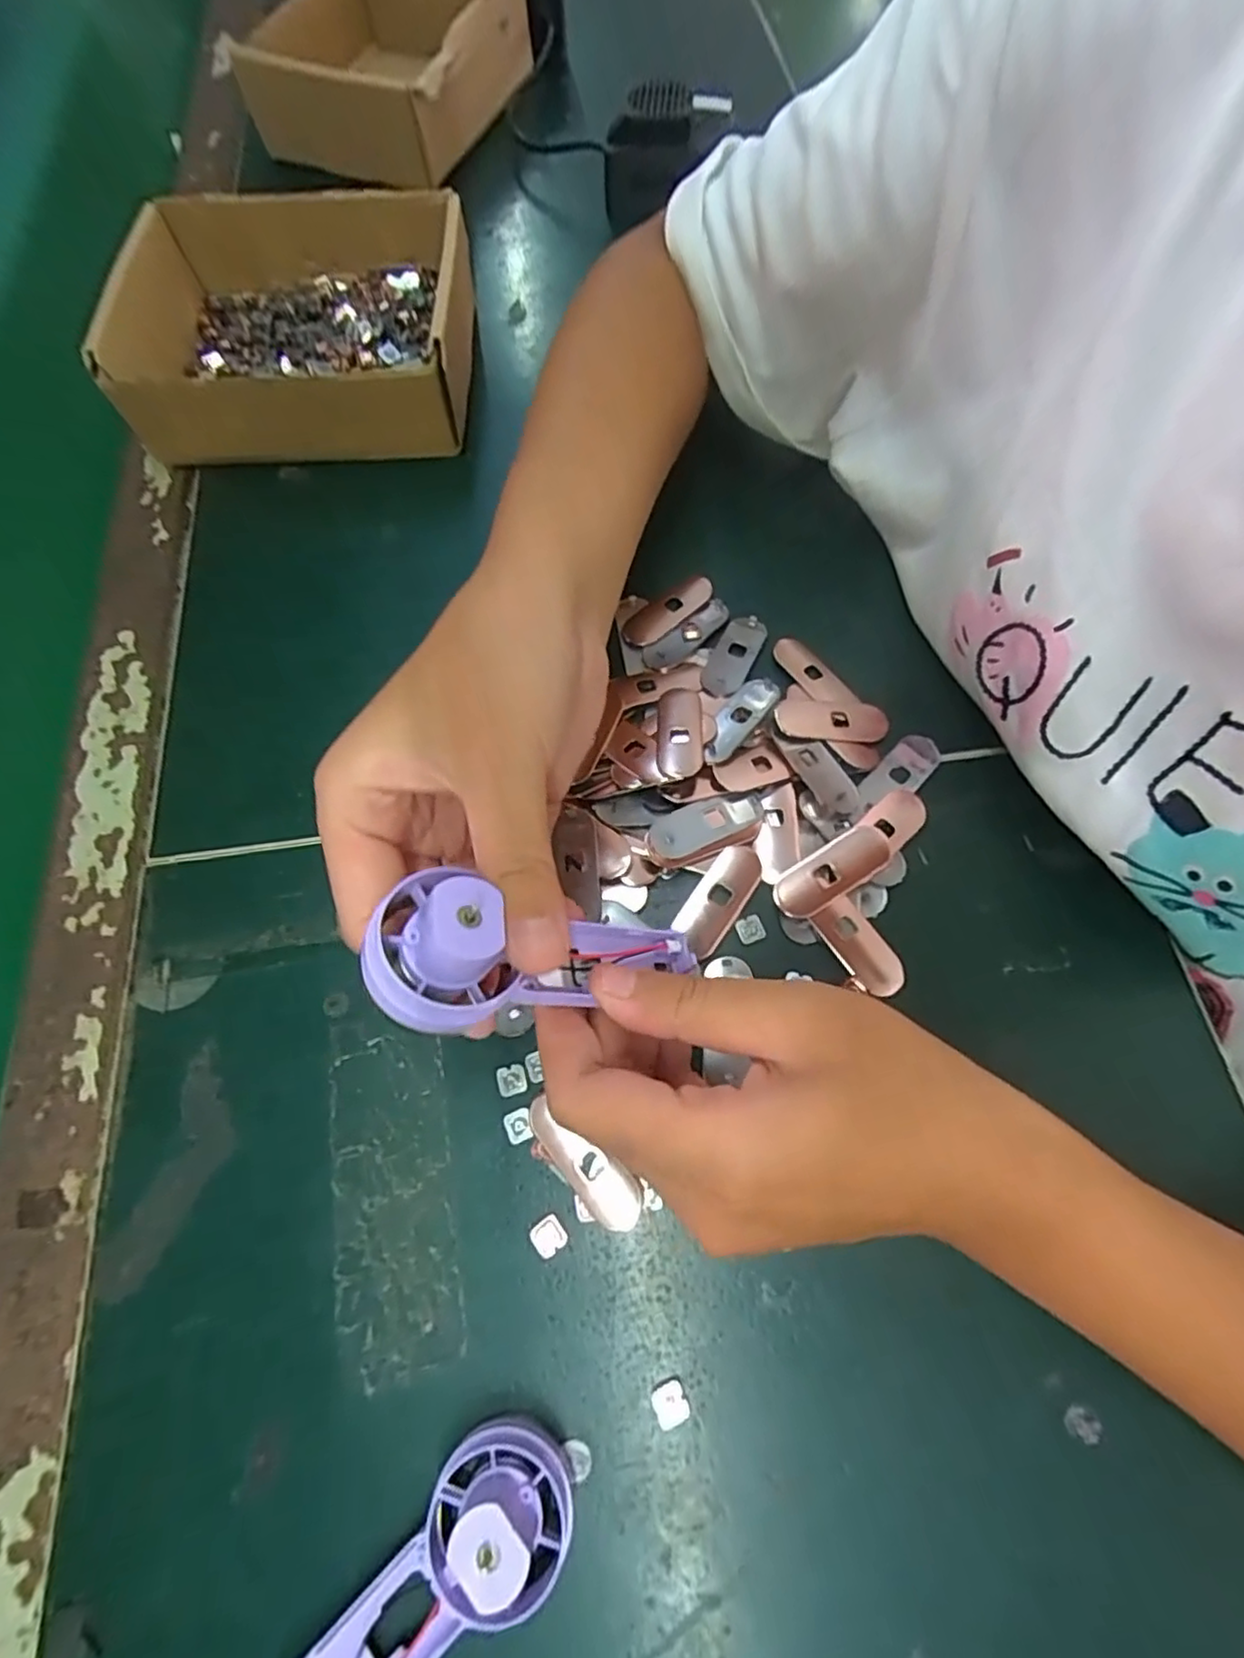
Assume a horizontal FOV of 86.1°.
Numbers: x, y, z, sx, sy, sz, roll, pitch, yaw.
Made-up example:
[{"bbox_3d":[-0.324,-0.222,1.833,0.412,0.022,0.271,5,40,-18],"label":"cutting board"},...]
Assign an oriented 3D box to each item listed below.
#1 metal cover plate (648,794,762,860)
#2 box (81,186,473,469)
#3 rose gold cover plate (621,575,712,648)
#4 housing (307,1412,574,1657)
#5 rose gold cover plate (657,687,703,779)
[{"bbox_3d":[0.034,-0.002,0.266,0.048,0.008,0.019,-19,70,-6],"label":"metal cover plate"},{"bbox_3d":[-0.166,-0.268,0.354,0.166,0.055,0.159,-3,69,0],"label":"box"},{"bbox_3d":[0.022,-0.103,0.315,0.052,0.004,0.017,-40,73,-13],"label":"rose gold cover plate"},{"bbox_3d":[-0.052,0.211,0.178,0.038,0.030,0.094,39,75,15],"label":"housing"},{"bbox_3d":[0.024,-0.041,0.279,0.018,0.004,0.053,2,50,2],"label":"rose gold cover plate"}]

